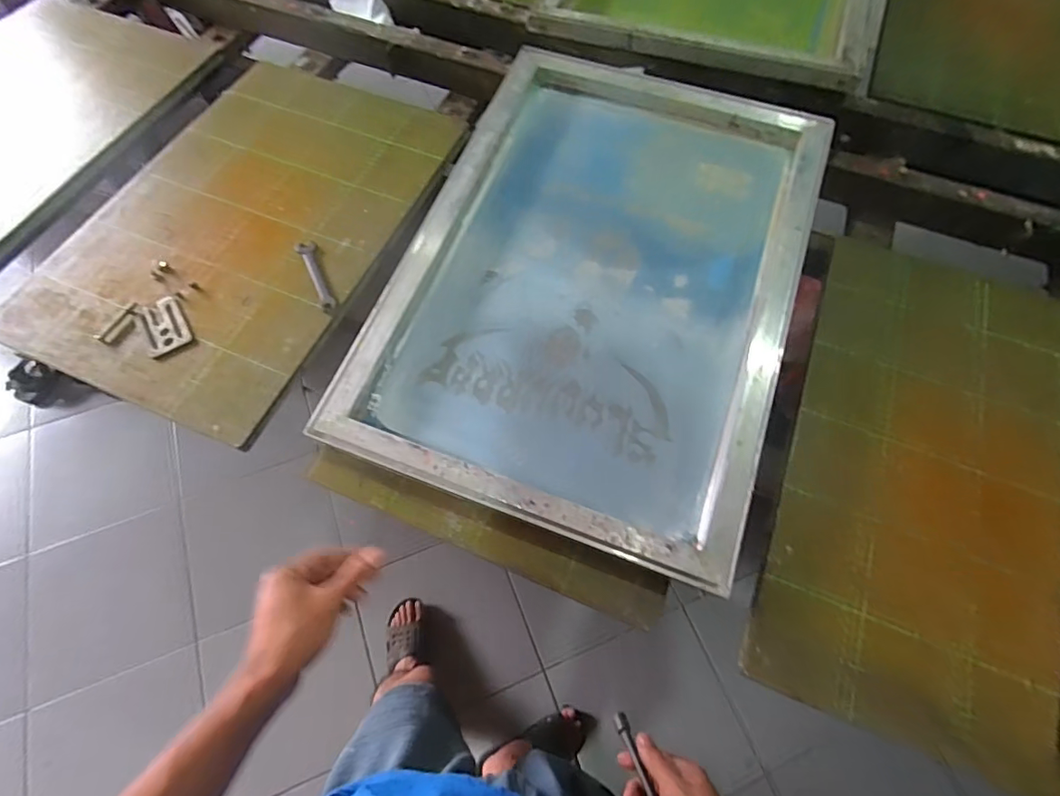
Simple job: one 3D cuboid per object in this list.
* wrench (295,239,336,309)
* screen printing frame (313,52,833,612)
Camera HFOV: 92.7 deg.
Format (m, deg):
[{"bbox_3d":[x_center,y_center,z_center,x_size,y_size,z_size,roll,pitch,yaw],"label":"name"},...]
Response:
[{"bbox_3d":[-0.284,-0.167,0.675,0.026,0.005,0.124,-26,68,-13],"label":"wrench"},{"bbox_3d":[0.089,-0.169,0.640,0.471,0.041,0.662,19,72,7],"label":"screen printing frame"}]

